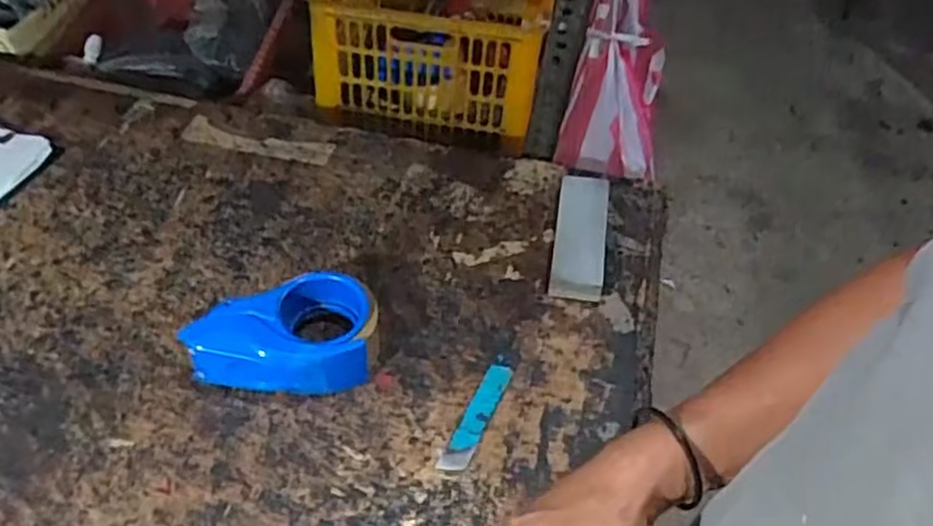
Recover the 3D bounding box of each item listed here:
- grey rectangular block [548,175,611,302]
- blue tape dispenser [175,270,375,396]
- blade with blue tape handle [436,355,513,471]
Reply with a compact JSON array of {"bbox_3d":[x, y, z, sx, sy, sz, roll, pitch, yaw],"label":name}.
[{"bbox_3d":[0.117,-0.029,0.775,0.052,0.037,0.148,8,49,3],"label":"grey rectangular block"},{"bbox_3d":[-0.158,0.062,0.667,0.152,0.063,0.091,4,49,-1],"label":"blue tape dispenser"},{"bbox_3d":[0.012,0.129,0.656,0.024,0.004,0.121,22,51,14],"label":"blade with blue tape handle"}]

